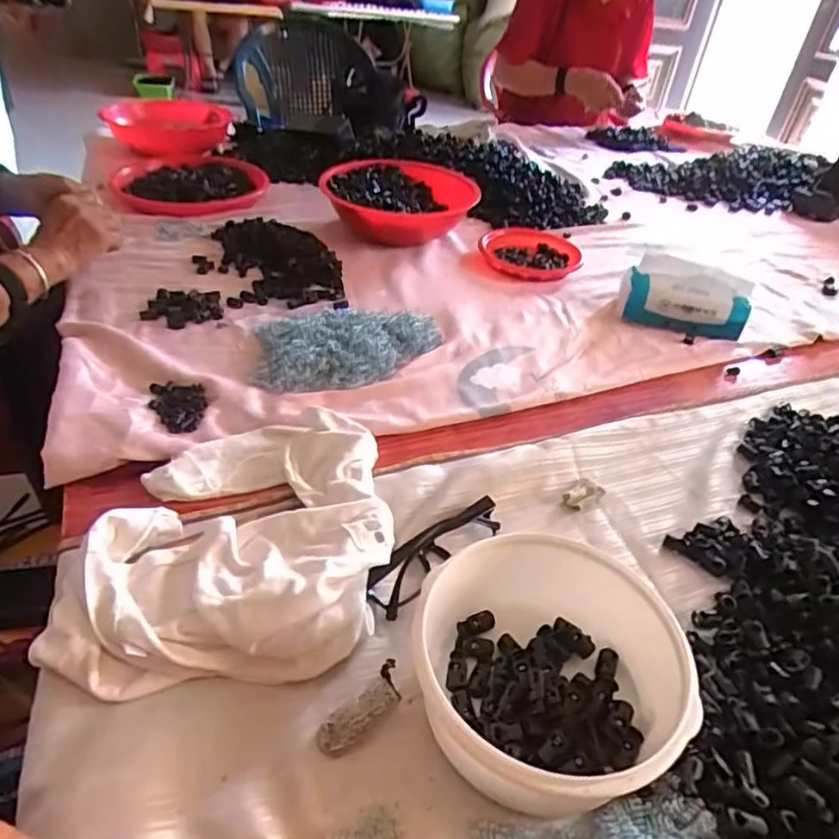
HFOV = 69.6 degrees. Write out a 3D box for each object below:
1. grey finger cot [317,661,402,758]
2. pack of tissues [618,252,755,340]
[{"bbox_3d":[-0.035,0.182,0.378,0.065,0.010,0.022,-39,52,-24],"label":"grey finger cot"},{"bbox_3d":[0.353,-0.162,0.810,0.163,0.076,0.088,20,40,21],"label":"pack of tissues"}]

